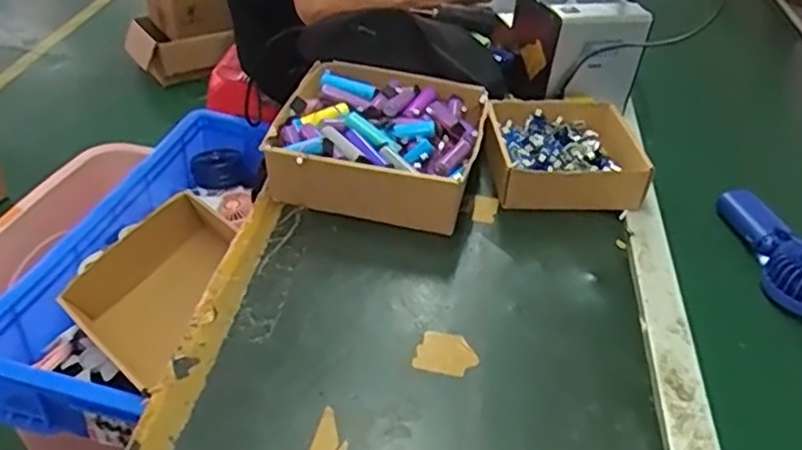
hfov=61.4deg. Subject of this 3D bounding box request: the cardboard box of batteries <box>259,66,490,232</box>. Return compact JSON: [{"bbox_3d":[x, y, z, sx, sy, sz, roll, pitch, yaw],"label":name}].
[{"bbox_3d":[-0.021,-0.096,0.752,0.214,0.069,0.214,10,40,4],"label":"cardboard box of batteries"}]

